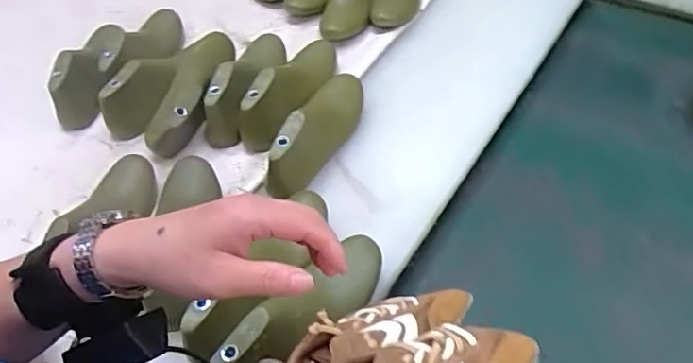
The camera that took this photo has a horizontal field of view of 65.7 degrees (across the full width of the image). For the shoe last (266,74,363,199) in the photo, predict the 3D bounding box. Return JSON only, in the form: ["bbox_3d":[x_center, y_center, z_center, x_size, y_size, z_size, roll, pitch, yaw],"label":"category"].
[{"bbox_3d":[-0.037,-0.077,0.751,0.066,0.088,0.247,15,40,17],"label":"shoe last"}]

